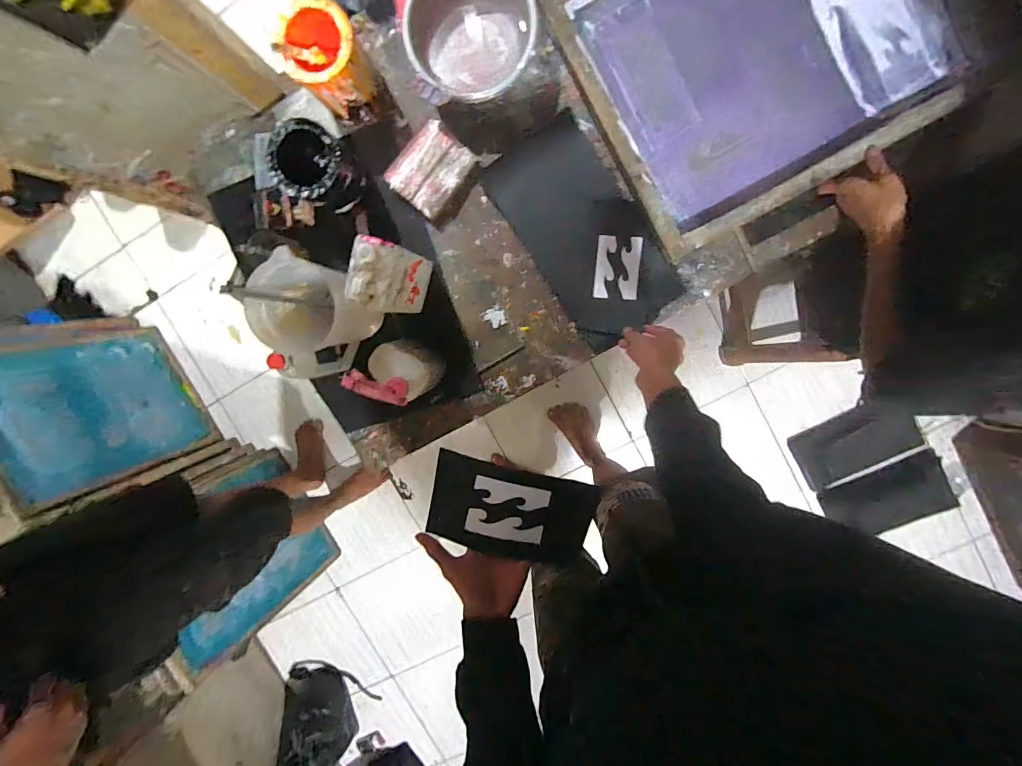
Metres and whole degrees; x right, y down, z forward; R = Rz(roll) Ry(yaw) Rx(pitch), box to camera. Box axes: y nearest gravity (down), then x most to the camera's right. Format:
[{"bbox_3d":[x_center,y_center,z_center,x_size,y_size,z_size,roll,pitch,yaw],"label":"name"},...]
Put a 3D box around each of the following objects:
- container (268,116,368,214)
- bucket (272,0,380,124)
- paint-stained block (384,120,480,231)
[{"bbox_3d":[-0.306,-0.342,0.707,0.105,0.151,0.104,1,98,4],"label":"container"},{"bbox_3d":[-0.279,-0.496,0.683,0.121,0.132,0.108,44,99,-2],"label":"bucket"},{"bbox_3d":[-0.129,-0.359,0.746,0.124,0.026,0.133,41,99,-2],"label":"paint-stained block"}]

